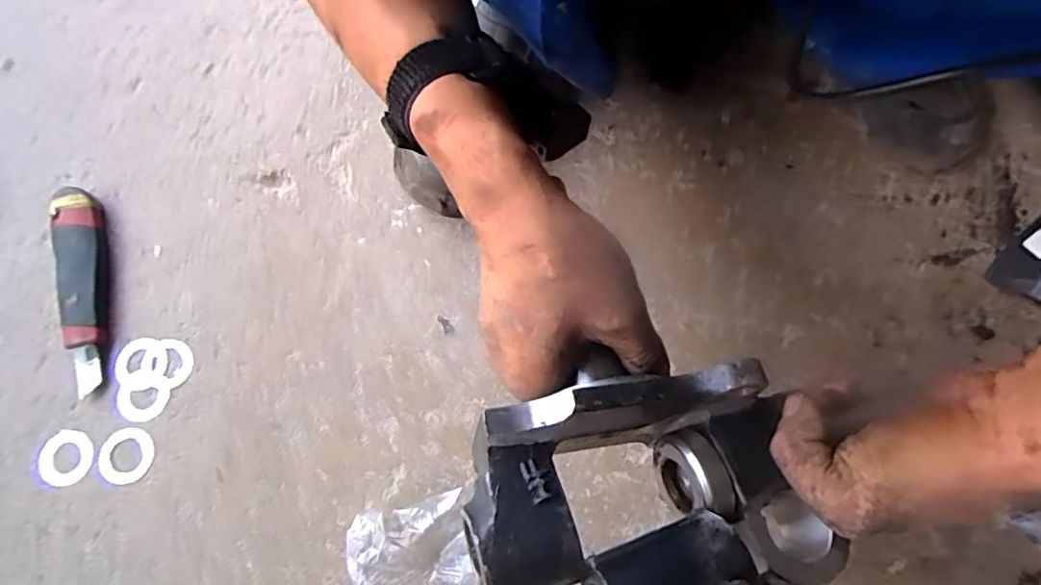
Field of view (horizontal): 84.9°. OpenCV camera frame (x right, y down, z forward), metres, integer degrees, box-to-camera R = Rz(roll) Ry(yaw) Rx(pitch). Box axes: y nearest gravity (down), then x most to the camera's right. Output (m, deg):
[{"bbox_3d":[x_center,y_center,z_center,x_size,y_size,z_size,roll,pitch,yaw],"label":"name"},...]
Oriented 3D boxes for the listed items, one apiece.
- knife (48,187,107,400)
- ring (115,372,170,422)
[{"bbox_3d":[-0.362,-0.005,0.466,0.040,0.020,0.170,-14,76,-2],"label":"knife"},{"bbox_3d":[-0.300,0.083,0.450,0.041,0.004,0.037,5,76,3],"label":"ring"}]

